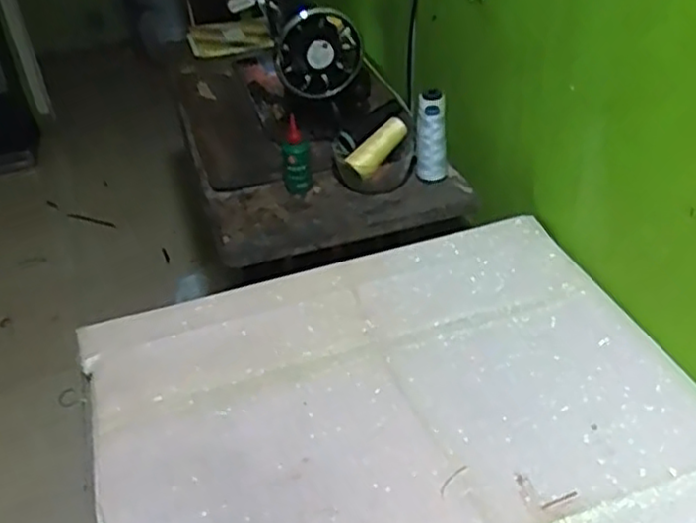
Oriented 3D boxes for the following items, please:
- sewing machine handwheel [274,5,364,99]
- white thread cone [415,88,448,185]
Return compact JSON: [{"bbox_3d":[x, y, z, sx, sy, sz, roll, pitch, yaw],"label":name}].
[{"bbox_3d":[-0.041,-0.318,1.082,0.134,0.165,0.028,-5,57,-28],"label":"sewing machine handwheel"},{"bbox_3d":[0.126,-0.185,1.086,0.047,0.137,0.056,-2,37,6],"label":"white thread cone"}]

